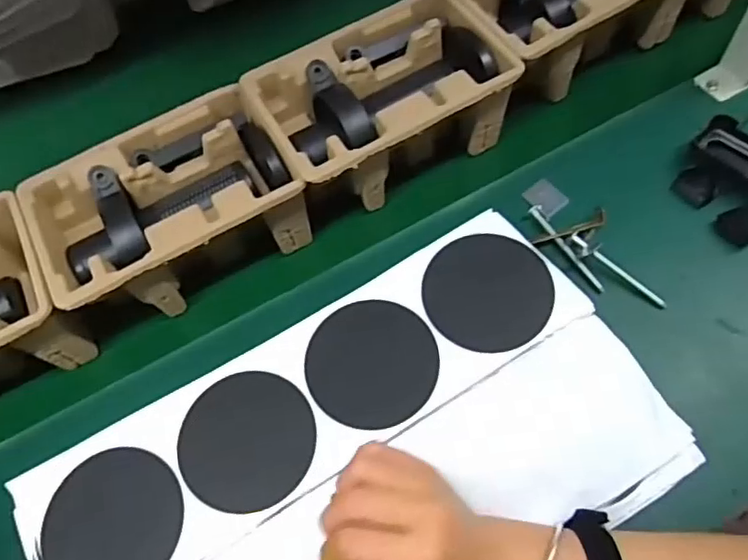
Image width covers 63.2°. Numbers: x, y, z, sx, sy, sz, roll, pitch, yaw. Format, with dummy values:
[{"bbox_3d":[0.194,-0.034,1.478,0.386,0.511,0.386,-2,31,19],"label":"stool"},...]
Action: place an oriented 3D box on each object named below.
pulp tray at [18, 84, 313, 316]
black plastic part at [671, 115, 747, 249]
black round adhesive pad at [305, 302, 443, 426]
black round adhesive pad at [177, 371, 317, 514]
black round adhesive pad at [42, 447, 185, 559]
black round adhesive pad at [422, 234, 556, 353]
[{"bbox_3d":[-0.186,-0.059,0.563,0.219,0.096,0.150,-29,63,-12],"label":"pulp tray"},{"bbox_3d":[0.339,-0.092,0.562,0.106,0.028,0.103,-42,67,-18],"label":"black plastic part"},{"bbox_3d":[-0.001,0.060,0.439,0.092,0.004,0.091,-1,68,4],"label":"black round adhesive pad"},{"bbox_3d":[-0.088,0.111,0.423,0.092,0.009,0.090,-2,61,3],"label":"black round adhesive pad"},{"bbox_3d":[-0.174,0.160,0.403,0.091,0.005,0.090,-2,63,4],"label":"black round adhesive pad"},{"bbox_3d":[0.084,0.008,0.450,0.091,0.006,0.090,-3,67,7],"label":"black round adhesive pad"}]

